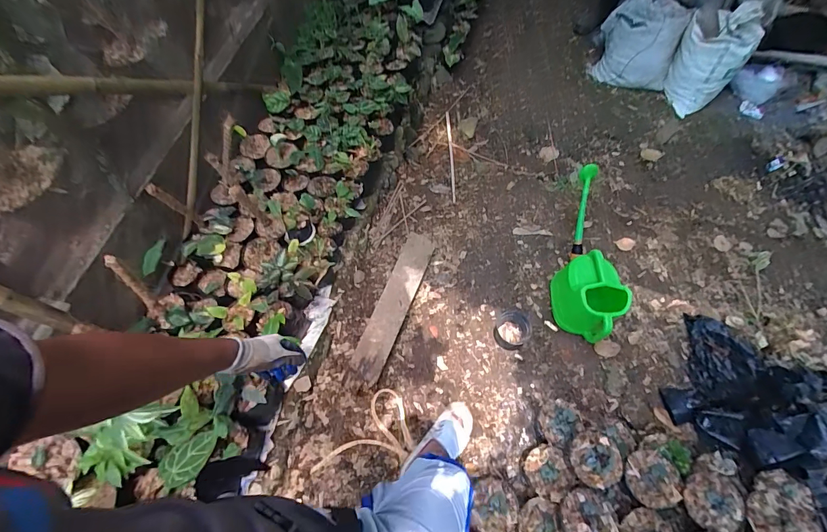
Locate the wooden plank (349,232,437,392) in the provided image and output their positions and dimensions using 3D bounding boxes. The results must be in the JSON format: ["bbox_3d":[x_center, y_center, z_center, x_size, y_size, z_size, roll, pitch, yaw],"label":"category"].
[{"bbox_3d":[-0.077,0.138,1.459,0.131,0.056,0.605,19,68,15],"label":"wooden plank"}]

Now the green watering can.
[{"bbox_3d":[0.630,-0.023,1.370,0.197,0.314,0.531,11,65,10],"label":"green watering can"}]

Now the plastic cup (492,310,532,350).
[{"bbox_3d":[0.359,0.234,1.390,0.126,0.068,0.132,-1,61,2],"label":"plastic cup"}]

